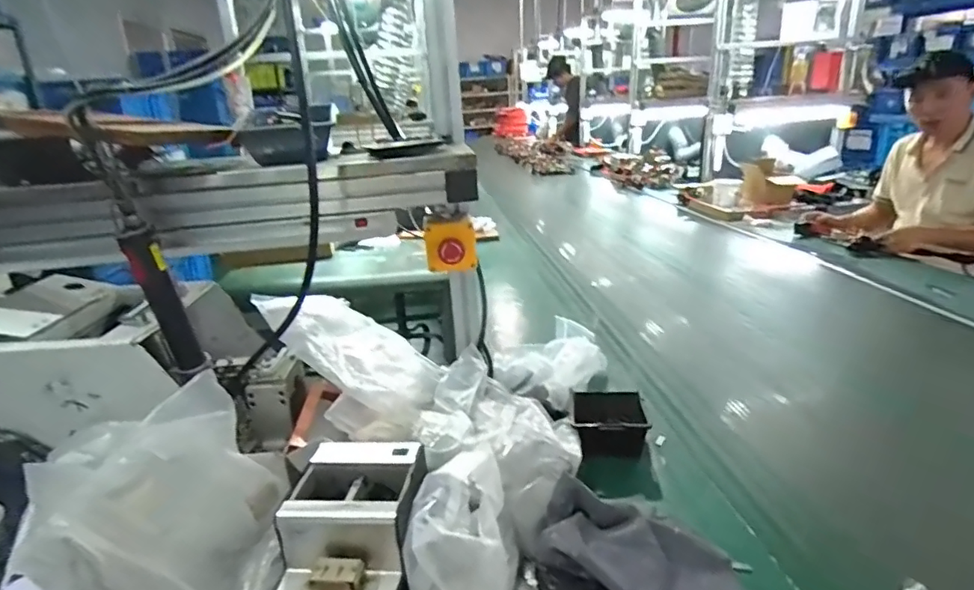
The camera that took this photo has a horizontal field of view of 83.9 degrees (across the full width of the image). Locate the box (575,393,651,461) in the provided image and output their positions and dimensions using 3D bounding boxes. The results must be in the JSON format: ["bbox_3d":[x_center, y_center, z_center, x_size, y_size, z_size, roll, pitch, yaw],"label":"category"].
[{"bbox_3d":[0.191,0.196,0.851,0.109,0.062,0.128,1,20,9],"label":"box"}]

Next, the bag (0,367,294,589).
[{"bbox_3d":[-0.315,0.231,0.565,0.227,0.222,0.206,2,20,13],"label":"bag"}]

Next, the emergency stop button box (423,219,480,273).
[{"bbox_3d":[-0.052,-0.070,0.780,0.074,0.068,0.058,-4,20,-4],"label":"emergency stop button box"}]

